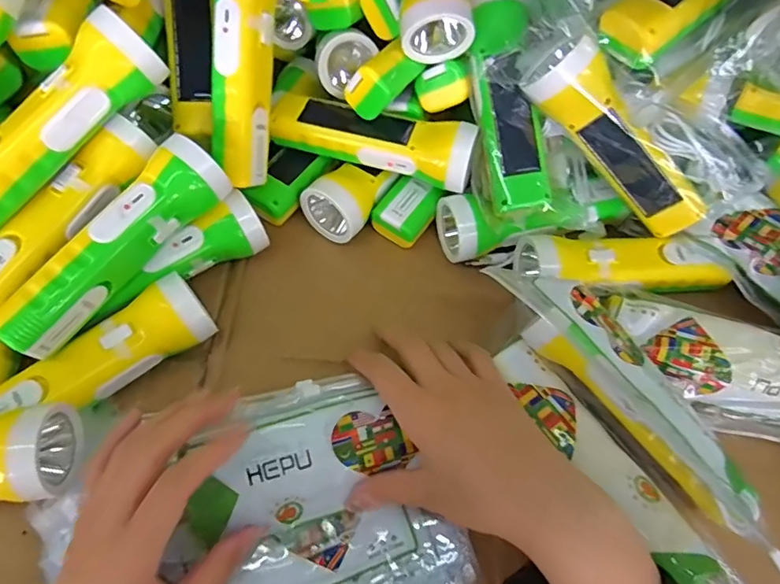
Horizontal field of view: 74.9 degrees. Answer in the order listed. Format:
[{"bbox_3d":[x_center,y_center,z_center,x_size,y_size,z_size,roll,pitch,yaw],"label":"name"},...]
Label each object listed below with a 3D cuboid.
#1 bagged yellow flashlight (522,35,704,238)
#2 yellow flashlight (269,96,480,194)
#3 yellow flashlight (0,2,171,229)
[{"bbox_3d":[0.165,-0.107,0.369,0.169,0.054,0.044,41,61,-20],"label":"bagged yellow flashlight"},{"bbox_3d":[-0.013,-0.127,0.404,0.162,0.043,0.045,17,62,6],"label":"yellow flashlight"},{"bbox_3d":[-0.217,-0.102,0.323,0.040,0.041,0.166,41,86,17],"label":"yellow flashlight"}]

